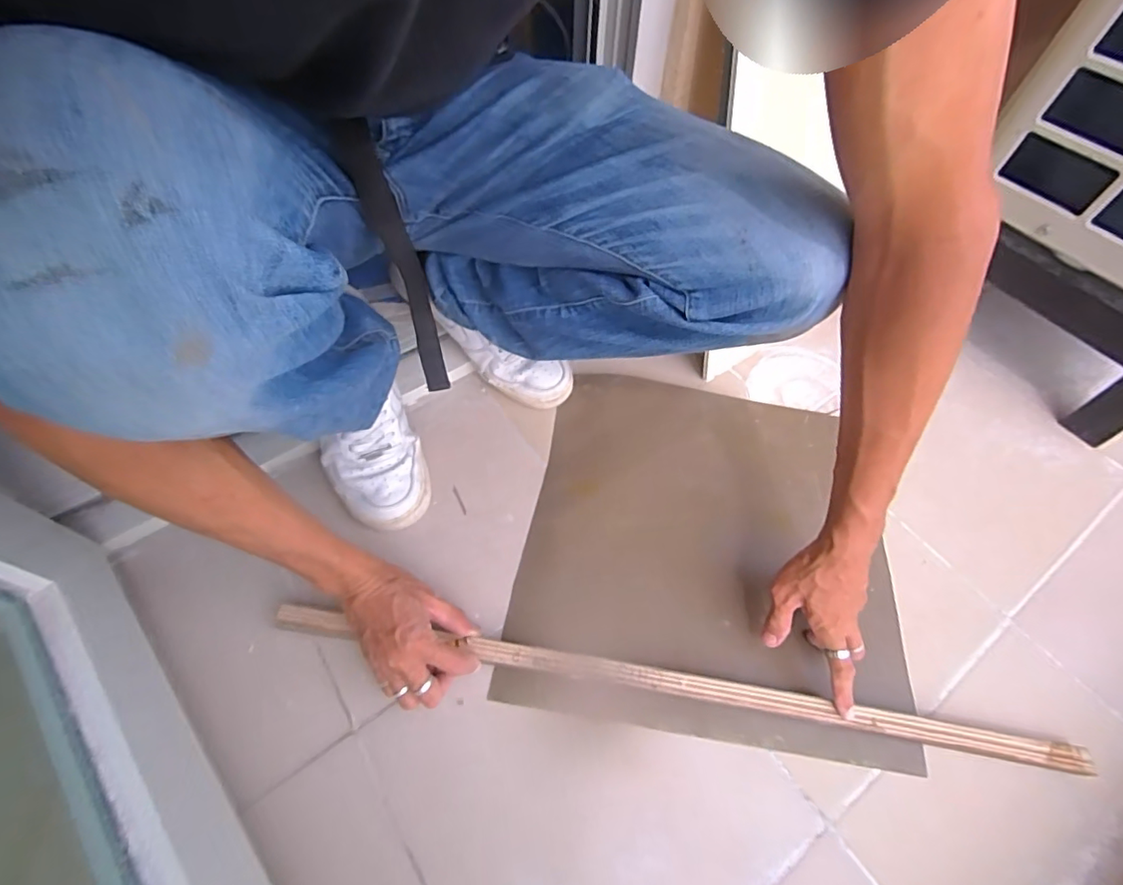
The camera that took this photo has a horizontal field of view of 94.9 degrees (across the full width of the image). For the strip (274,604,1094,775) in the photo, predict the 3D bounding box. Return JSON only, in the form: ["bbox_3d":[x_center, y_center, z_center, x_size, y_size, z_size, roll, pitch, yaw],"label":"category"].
[{"bbox_3d":[0.104,0.227,0.491,0.756,0.018,0.029,10,59,1],"label":"strip"}]

